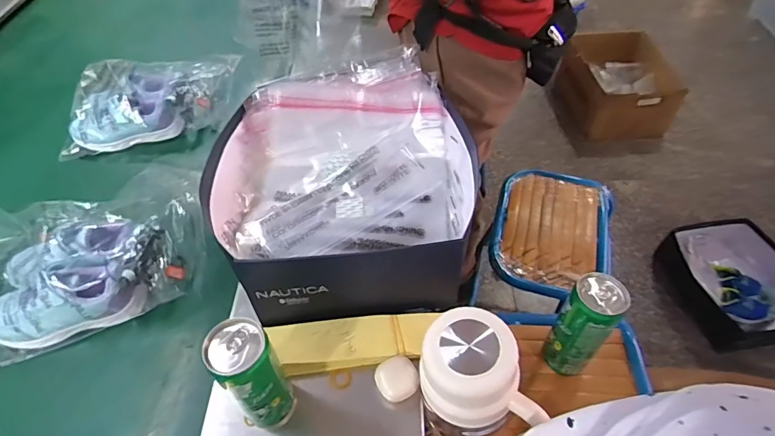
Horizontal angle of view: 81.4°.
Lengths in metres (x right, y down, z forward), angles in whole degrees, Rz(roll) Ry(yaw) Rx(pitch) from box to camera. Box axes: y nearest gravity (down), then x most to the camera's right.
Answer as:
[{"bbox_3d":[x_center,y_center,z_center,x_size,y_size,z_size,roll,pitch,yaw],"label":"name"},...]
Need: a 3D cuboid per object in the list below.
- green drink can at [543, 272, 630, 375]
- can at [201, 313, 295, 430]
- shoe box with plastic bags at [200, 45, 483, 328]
[{"bbox_3d":[0.231,0.128,0.532,0.058,0.133,0.065,32,59,25],"label":"green drink can"},{"bbox_3d":[-0.131,0.164,0.456,0.053,0.168,0.054,-1,51,1],"label":"can"},{"bbox_3d":[-0.059,-0.045,0.623,0.347,0.121,0.346,-6,51,-2],"label":"shoe box with plastic bags"}]

